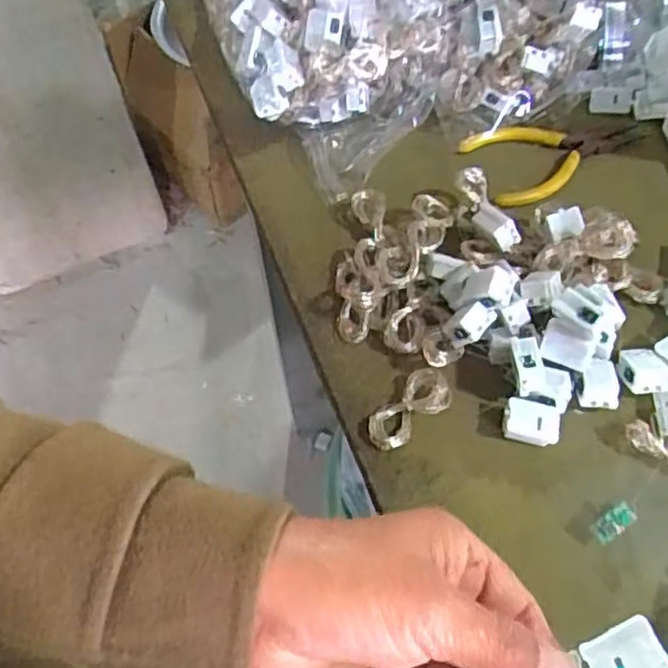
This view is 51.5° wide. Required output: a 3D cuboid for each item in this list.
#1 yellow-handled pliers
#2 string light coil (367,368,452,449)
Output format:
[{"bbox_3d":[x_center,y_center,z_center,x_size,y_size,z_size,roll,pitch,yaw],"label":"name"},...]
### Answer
[{"bbox_3d":[0.149,-0.118,0.456,0.117,0.011,0.058,-13,59,-4],"label":"yellow-handled pliers"},{"bbox_3d":[0.039,0.039,0.360,0.049,0.009,0.025,-43,64,-4],"label":"string light coil"}]

